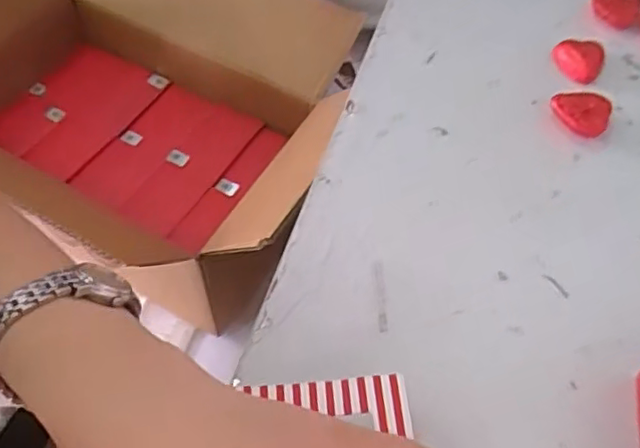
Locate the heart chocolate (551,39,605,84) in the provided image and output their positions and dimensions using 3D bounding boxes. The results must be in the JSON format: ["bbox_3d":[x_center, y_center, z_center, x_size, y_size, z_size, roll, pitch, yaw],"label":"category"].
[{"bbox_3d":[0.162,-0.101,0.397,0.031,0.008,0.033,0,57,0],"label":"heart chocolate"}]

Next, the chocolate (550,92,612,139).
[{"bbox_3d":[0.152,-0.066,0.372,0.033,0.016,0.026,26,60,16],"label":"chocolate"}]

